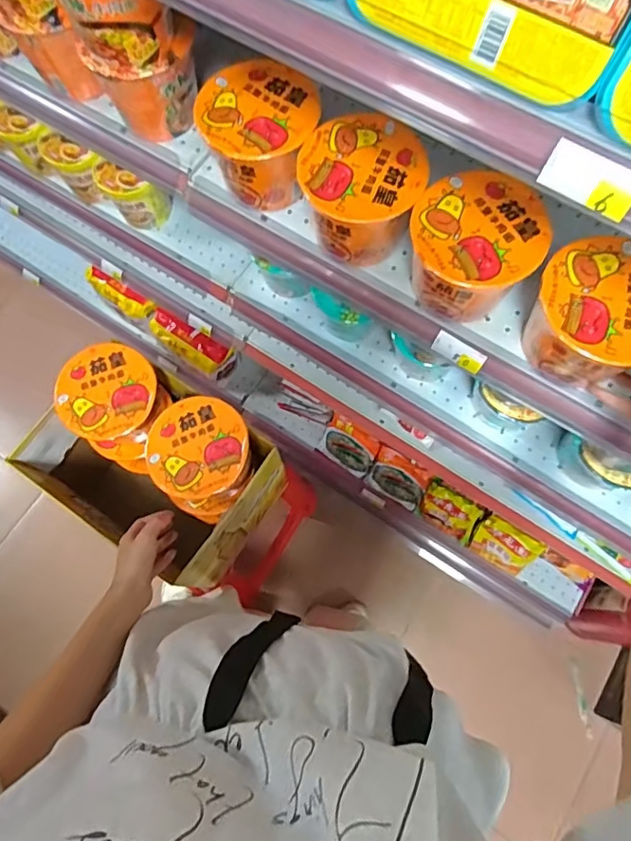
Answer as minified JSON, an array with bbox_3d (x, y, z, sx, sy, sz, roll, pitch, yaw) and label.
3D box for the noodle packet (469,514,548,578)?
[{"bbox_3d":[0.410,0.275,1.172,0.135,0.104,0.034,34,32,11],"label":"noodle packet"}]

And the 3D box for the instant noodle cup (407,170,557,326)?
[{"bbox_3d":[0.165,-0.178,0.577,0.128,0.101,0.123,-1,72,2],"label":"instant noodle cup"}]

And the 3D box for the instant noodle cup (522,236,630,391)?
[{"bbox_3d":[0.278,-0.102,0.550,0.122,0.100,0.119,-1,72,2],"label":"instant noodle cup"}]

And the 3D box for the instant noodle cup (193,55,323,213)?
[{"bbox_3d":[-0.060,-0.321,0.627,0.126,0.106,0.121,-1,72,2],"label":"instant noodle cup"}]

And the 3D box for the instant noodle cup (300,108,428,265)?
[{"bbox_3d":[0.050,-0.250,0.600,0.125,0.100,0.125,-1,72,2],"label":"instant noodle cup"}]

